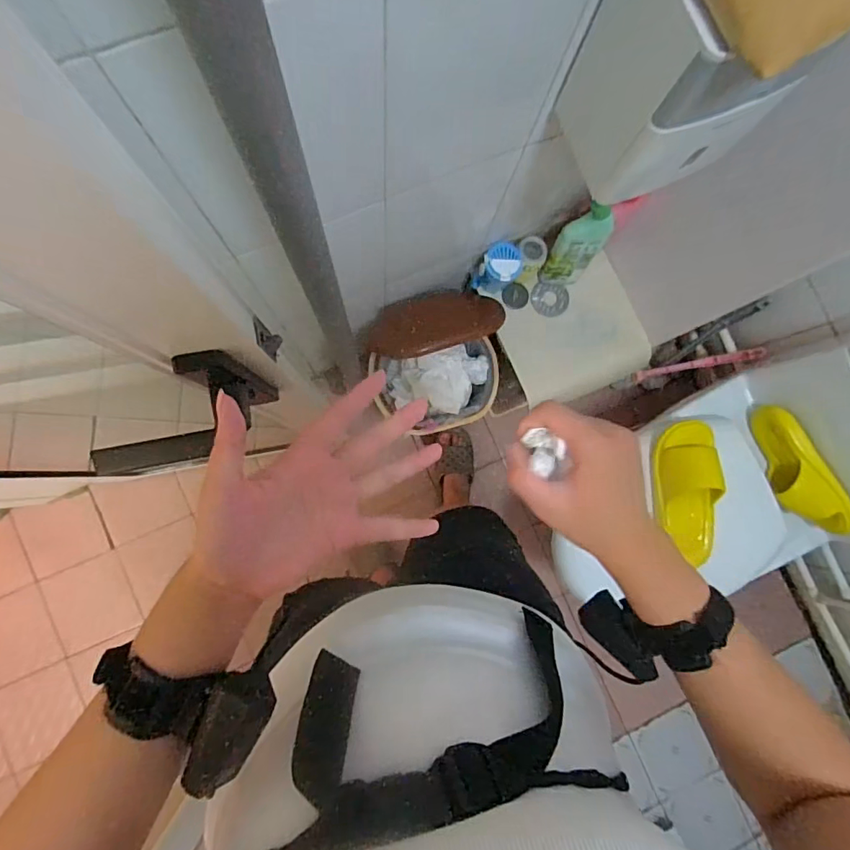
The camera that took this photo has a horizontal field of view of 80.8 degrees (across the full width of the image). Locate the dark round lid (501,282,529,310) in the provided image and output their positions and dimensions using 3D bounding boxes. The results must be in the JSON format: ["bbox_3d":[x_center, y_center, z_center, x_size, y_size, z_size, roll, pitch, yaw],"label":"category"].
[{"bbox_3d":[0.189,-0.269,1.043,0.055,0.007,0.053,-1,108,-3],"label":"dark round lid"}]

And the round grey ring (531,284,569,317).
[{"bbox_3d":[0.263,-0.262,1.050,0.078,0.004,0.068,-2,100,-1],"label":"round grey ring"}]

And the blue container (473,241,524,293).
[{"bbox_3d":[0.144,-0.309,0.986,0.079,0.097,0.069,19,84,-3],"label":"blue container"}]

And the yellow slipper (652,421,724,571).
[{"bbox_3d":[0.490,0.121,0.942,0.109,0.062,0.249,-2,87,16],"label":"yellow slipper"}]

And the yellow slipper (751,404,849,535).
[{"bbox_3d":[0.720,0.091,0.965,0.083,0.083,0.274,-22,75,-6],"label":"yellow slipper"}]

